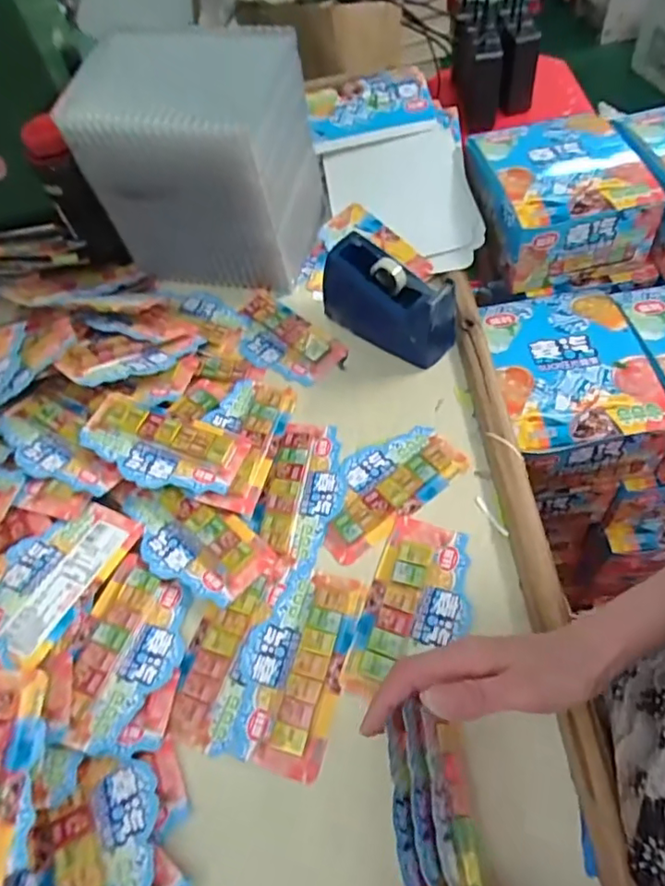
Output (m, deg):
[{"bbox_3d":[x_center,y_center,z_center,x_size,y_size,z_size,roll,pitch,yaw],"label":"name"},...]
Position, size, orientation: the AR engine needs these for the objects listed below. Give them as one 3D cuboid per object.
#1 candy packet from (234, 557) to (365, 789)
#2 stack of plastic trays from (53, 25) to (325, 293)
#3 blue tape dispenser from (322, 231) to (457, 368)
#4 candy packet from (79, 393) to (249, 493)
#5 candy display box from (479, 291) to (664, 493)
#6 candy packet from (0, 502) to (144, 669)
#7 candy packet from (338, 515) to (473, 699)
[{"bbox_3d":[-0.030,0.165,0.437,0.078,0.012,0.145,10,58,14],"label":"candy packet"},{"bbox_3d":[-0.133,-0.301,0.621,0.193,0.204,0.166,9,58,13],"label":"stack of plastic trays"},{"bbox_3d":[0.050,-0.144,0.575,0.145,0.088,0.055,30,65,24],"label":"blue tape dispenser"},{"bbox_3d":[-0.153,0.004,0.520,0.143,0.018,0.079,17,65,5],"label":"candy packet"},{"bbox_3d":[0.244,-0.062,0.614,0.150,0.089,0.200,-8,56,3],"label":"candy display box"},{"bbox_3d":[-0.224,0.103,0.460,0.076,0.006,0.140,20,45,7],"label":"candy packet"},{"bbox_3d":[0.065,0.128,0.448,0.076,0.016,0.143,15,60,17],"label":"candy packet"}]

